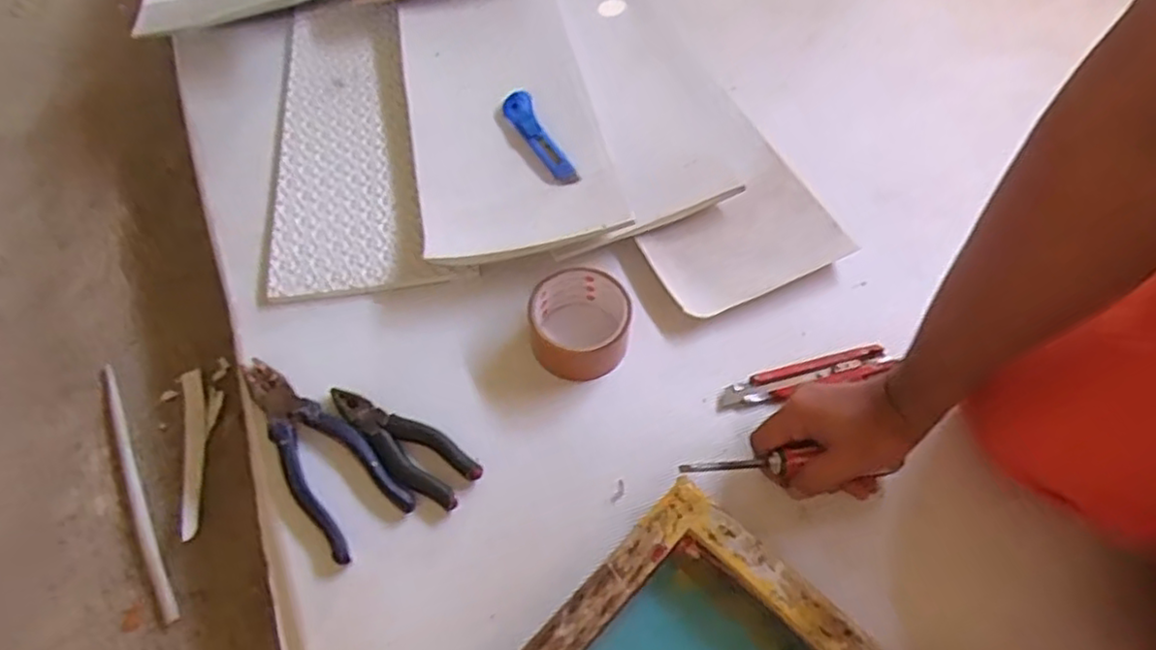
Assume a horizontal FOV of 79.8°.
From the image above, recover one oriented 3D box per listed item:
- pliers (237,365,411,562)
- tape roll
[{"bbox_3d":[-0.219,0.097,0.564,0.068,0.021,0.189,-39,66,-22],"label":"pliers"},{"bbox_3d":[0.001,-0.004,0.615,0.086,0.055,0.092,0,58,0],"label":"tape roll"}]

